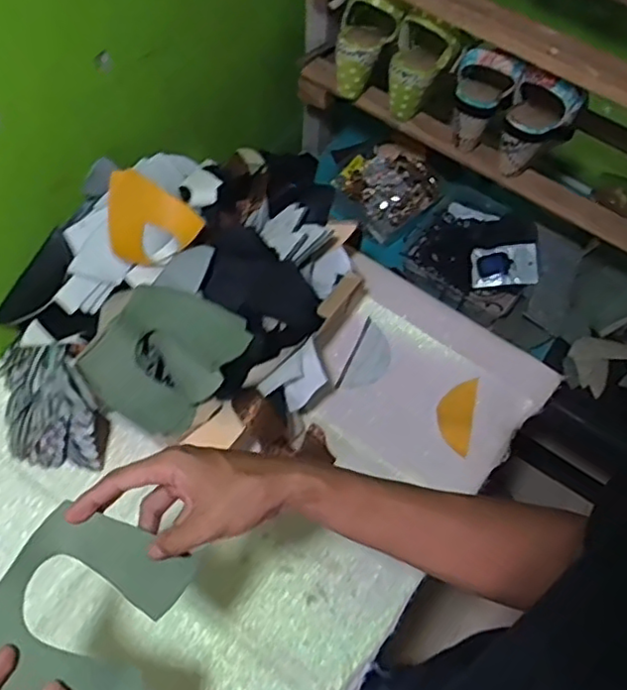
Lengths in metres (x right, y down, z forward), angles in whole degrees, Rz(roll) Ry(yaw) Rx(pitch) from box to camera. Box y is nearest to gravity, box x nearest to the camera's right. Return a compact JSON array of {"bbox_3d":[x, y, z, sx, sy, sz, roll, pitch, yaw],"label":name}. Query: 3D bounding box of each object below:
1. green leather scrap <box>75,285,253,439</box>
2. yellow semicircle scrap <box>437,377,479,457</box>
[{"bbox_3d":[-0.164,0.005,0.726,0.137,0.051,0.161,32,65,12],"label":"green leather scrap"},{"bbox_3d":[0.190,0.091,0.867,0.046,0.011,0.105,14,63,4],"label":"yellow semicircle scrap"}]

